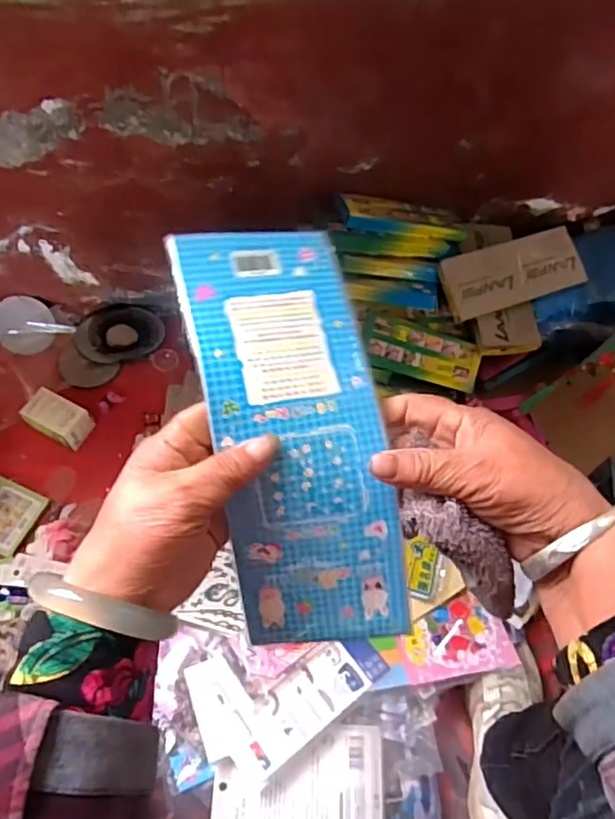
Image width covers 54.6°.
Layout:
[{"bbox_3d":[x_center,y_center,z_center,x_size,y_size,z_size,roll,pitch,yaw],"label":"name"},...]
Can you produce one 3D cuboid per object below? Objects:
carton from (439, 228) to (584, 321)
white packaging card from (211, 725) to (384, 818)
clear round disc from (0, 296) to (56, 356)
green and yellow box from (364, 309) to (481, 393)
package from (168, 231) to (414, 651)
[{"bbox_3d":[0.295,-0.197,0.855,0.218,0.023,0.092,-19,81,-14],"label":"carton"},{"bbox_3d":[-0.007,0.400,0.623,0.177,0.009,0.118,6,62,-8],"label":"white packaging card"},{"bbox_3d":[-0.448,-0.132,0.936,0.090,0.013,0.089,-3,108,-11],"label":"clear round disc"},{"bbox_3d":[0.159,-0.081,0.839,0.176,0.021,0.073,14,94,-16],"label":"green and yellow box"},{"bbox_3d":[-0.006,0.015,0.341,0.095,0.045,0.244,-13,90,-8],"label":"package"}]

